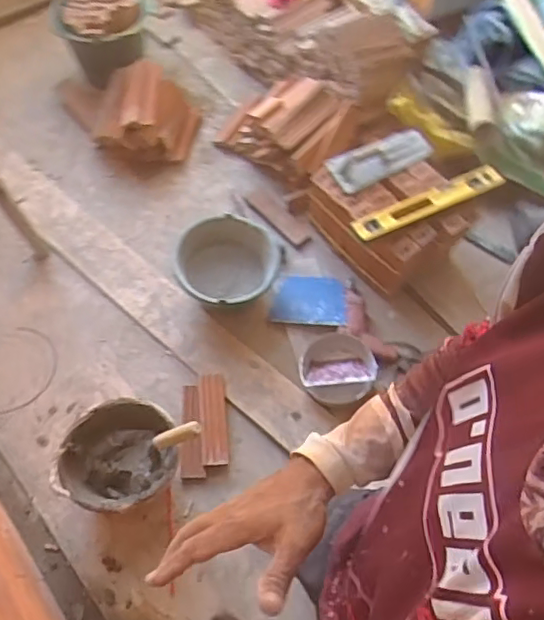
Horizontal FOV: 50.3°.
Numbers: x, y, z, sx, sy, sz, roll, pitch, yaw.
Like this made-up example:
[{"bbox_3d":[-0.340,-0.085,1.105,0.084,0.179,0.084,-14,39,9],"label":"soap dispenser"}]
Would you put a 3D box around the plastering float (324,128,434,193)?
[{"bbox_3d":[0.301,-0.416,1.549,0.304,0.068,0.110,-25,65,-14],"label":"plastering float"}]

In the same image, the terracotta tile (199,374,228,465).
[{"bbox_3d":[-0.148,0.272,1.460,0.066,0.022,0.224,-3,62,-3],"label":"terracotta tile"}]

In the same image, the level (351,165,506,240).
[{"bbox_3d":[0.408,-0.278,1.494,0.436,0.028,0.063,-22,65,-13],"label":"level"}]

